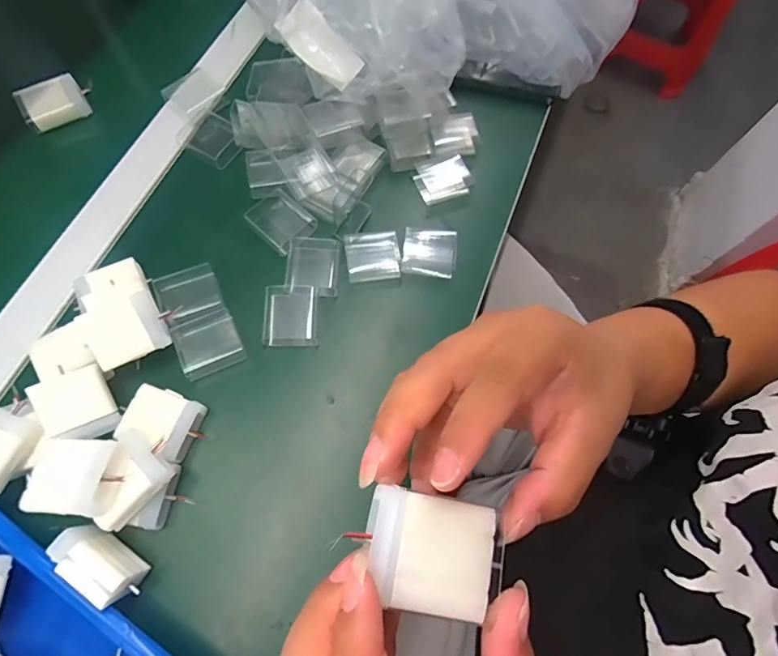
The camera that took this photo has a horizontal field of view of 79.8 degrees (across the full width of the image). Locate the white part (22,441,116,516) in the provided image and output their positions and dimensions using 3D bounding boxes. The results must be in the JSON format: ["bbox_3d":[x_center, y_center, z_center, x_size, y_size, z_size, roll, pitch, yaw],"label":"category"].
[{"bbox_3d":[-0.189,0.090,0.280,0.045,0.025,0.042,3,69,-4],"label":"white part"}]

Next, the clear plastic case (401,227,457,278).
[{"bbox_3d":[0.033,-0.064,0.387,0.043,0.014,0.036,10,69,-2],"label":"clear plastic case"}]

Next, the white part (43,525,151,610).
[{"bbox_3d":[-0.173,0.142,0.282,0.048,0.036,0.025,36,70,8],"label":"white part"}]

